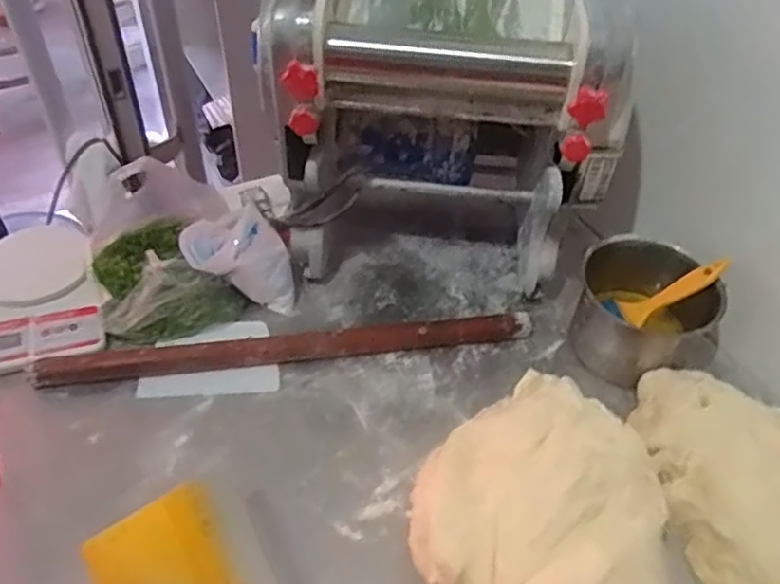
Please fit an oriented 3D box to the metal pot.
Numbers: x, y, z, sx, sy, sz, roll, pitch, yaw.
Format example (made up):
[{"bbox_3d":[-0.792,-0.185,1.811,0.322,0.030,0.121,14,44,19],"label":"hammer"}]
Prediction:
[{"bbox_3d":[0.291,0.027,0.772,0.163,0.108,0.130,35,55,28],"label":"metal pot"}]

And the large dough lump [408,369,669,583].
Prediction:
[{"bbox_3d":[0.138,0.227,0.559,0.203,0.124,0.282,-19,50,-19],"label":"large dough lump"}]

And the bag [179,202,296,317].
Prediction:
[{"bbox_3d":[-0.182,-0.035,0.800,0.121,0.138,0.067,-11,48,-12],"label":"bag"}]

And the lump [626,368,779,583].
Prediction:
[{"bbox_3d":[0.354,0.186,0.643,0.169,0.077,0.265,-9,47,-10],"label":"lump"}]

